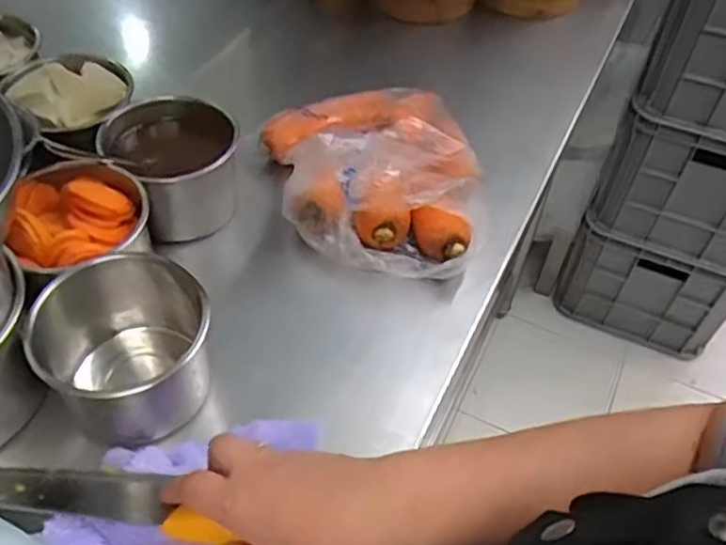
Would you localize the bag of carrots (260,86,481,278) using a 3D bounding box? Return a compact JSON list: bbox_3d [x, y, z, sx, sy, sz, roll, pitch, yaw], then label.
[{"bbox_3d":[0.004,-0.100,0.627,0.192,0.103,0.173,5,49,1],"label":"bag of carrots"}]

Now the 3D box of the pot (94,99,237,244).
[{"bbox_3d":[-0.171,-0.088,0.635,0.111,0.105,0.100,-10,51,-12],"label":"pot"}]

